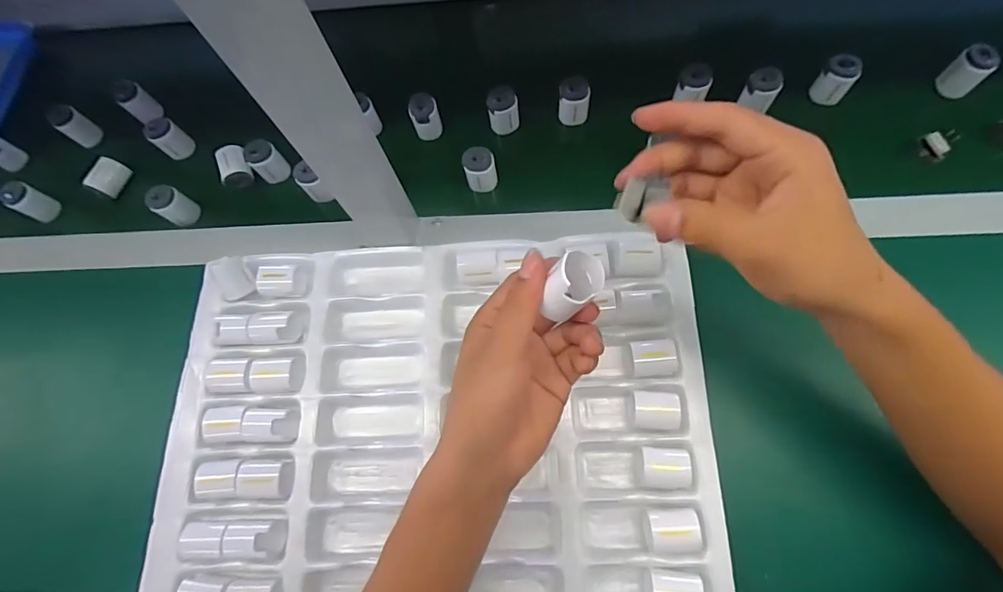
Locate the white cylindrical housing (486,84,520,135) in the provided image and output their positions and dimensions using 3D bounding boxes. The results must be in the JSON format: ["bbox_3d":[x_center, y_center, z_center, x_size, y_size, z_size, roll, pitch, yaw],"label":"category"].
[{"bbox_3d":[0.002,-0.194,0.495,0.032,0.039,0.032,0,76,1],"label":"white cylindrical housing"}]

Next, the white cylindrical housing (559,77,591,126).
[{"bbox_3d":[0.076,-0.201,0.491,0.032,0.041,0.027,6,76,3],"label":"white cylindrical housing"}]

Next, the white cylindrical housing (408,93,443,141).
[{"bbox_3d":[-0.079,-0.189,0.500,0.029,0.038,0.032,-10,76,-1],"label":"white cylindrical housing"}]

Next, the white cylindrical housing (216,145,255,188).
[{"bbox_3d":[-0.283,-0.138,0.509,0.033,0.033,0.041,-23,76,-4],"label":"white cylindrical housing"}]

